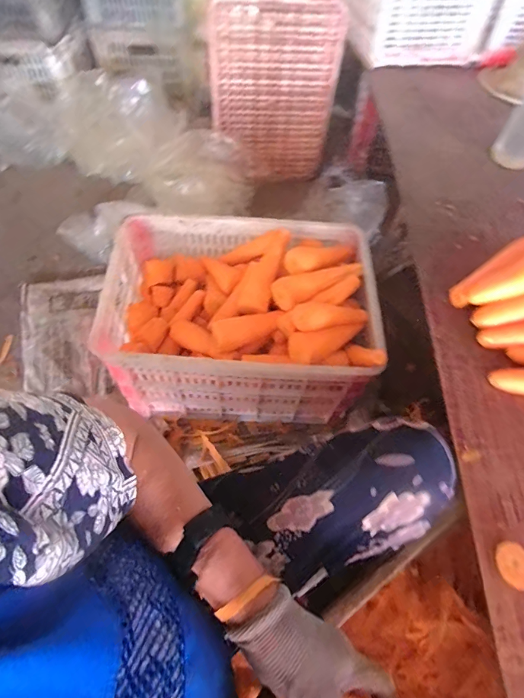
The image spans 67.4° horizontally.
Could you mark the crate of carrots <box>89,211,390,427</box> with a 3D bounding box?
[{"bbox_3d":[-0.042,-0.063,0.845,0.500,0.293,0.355,3,58,-1],"label":"crate of carrots"}]

